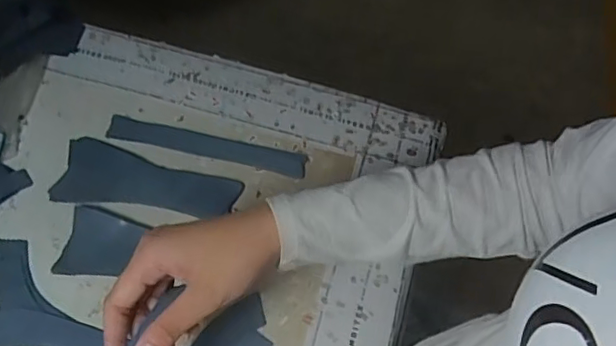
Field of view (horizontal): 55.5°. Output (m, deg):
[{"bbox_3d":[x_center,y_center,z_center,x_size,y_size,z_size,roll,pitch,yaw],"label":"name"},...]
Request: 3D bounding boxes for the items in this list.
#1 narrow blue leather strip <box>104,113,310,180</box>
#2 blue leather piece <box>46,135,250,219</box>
[{"bbox_3d":[-0.099,-0.028,0.572,0.194,0.004,0.026,12,61,3],"label":"narrow blue leather strip"},{"bbox_3d":[-0.147,0.007,0.544,0.165,0.005,0.062,9,61,1],"label":"blue leather piece"}]

